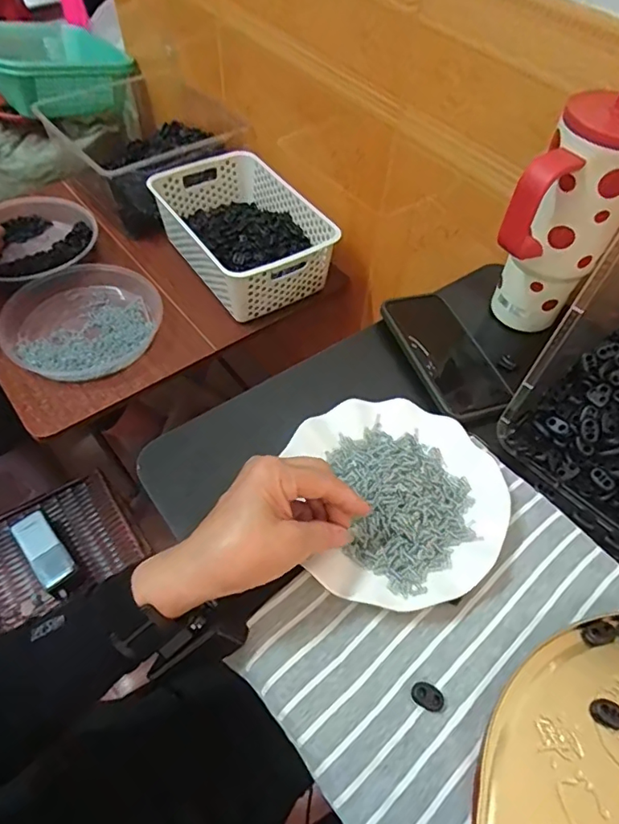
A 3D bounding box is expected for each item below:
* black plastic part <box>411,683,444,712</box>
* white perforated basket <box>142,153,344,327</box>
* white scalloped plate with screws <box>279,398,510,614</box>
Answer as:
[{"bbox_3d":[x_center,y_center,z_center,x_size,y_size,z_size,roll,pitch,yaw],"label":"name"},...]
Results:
[{"bbox_3d":[0.080,0.191,0.353,0.021,0.009,0.014,27,58,16],"label":"black plastic part"},{"bbox_3d":[-0.111,-0.310,0.900,0.212,0.100,0.315,-28,60,-20],"label":"white perforated basket"},{"bbox_3d":[0.072,0.066,0.432,0.170,0.026,0.178,1,54,-2],"label":"white scalloped plate with screws"}]

